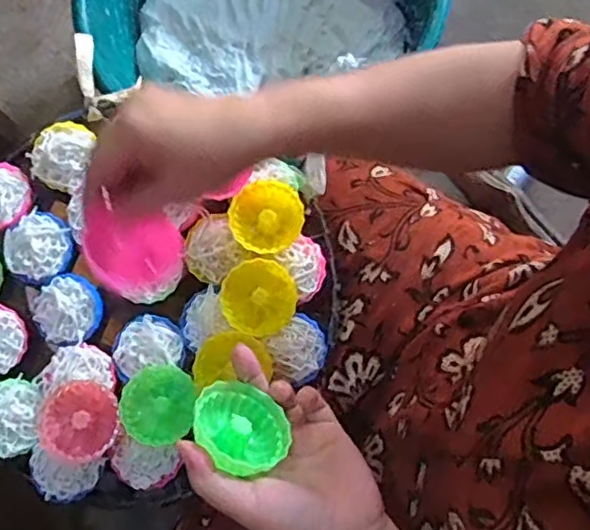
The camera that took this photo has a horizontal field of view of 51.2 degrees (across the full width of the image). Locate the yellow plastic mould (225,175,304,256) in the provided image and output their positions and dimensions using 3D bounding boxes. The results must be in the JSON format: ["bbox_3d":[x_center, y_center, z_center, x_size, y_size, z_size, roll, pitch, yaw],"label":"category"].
[{"bbox_3d":[-0.025,-0.040,0.520,0.059,0.024,0.060,0,79,1],"label":"yellow plastic mould"}]

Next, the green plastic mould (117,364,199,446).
[{"bbox_3d":[-0.108,0.112,0.497,0.057,0.026,0.059,0,79,1],"label":"green plastic mould"}]

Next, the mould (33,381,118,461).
[{"bbox_3d":[-0.175,0.124,0.493,0.056,0.022,0.060,0,79,1],"label":"mould"}]

